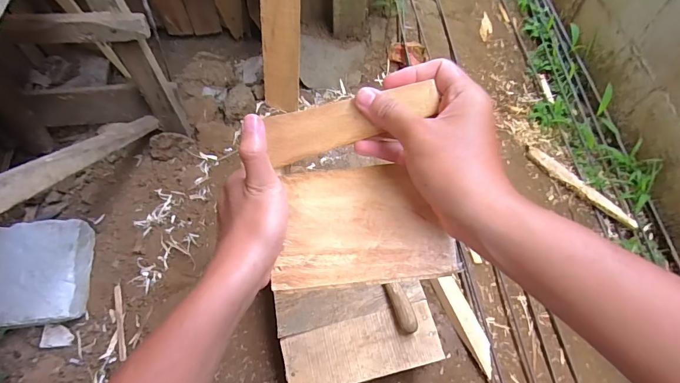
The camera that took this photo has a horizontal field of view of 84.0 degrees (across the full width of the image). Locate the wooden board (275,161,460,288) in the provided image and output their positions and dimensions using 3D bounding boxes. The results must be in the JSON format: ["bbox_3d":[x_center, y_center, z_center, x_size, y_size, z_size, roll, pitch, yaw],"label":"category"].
[{"bbox_3d":[0.020,0.028,0.321,0.143,0.004,0.097,-5,83,1],"label":"wooden board"}]

